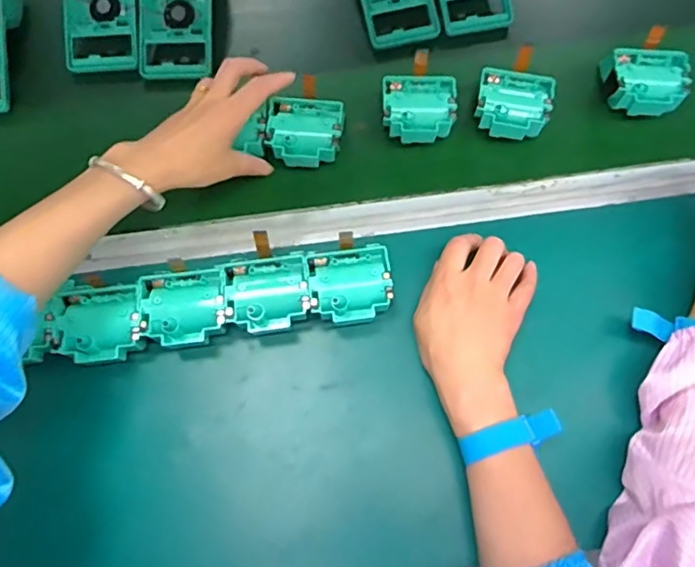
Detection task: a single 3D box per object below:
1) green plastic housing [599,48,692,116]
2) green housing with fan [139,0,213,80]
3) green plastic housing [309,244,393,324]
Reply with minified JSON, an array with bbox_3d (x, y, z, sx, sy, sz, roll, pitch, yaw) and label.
[{"bbox_3d":[0.312,-0.210,0.585,0.076,0.033,0.067,5,70,4],"label":"green plastic housing"},{"bbox_3d":[-0.192,-0.326,0.646,0.084,0.055,0.189,-2,69,1],"label":"green housing with fan"},{"bbox_3d":[0.004,0.005,0.504,0.070,0.039,0.066,-8,69,-1],"label":"green plastic housing"}]

